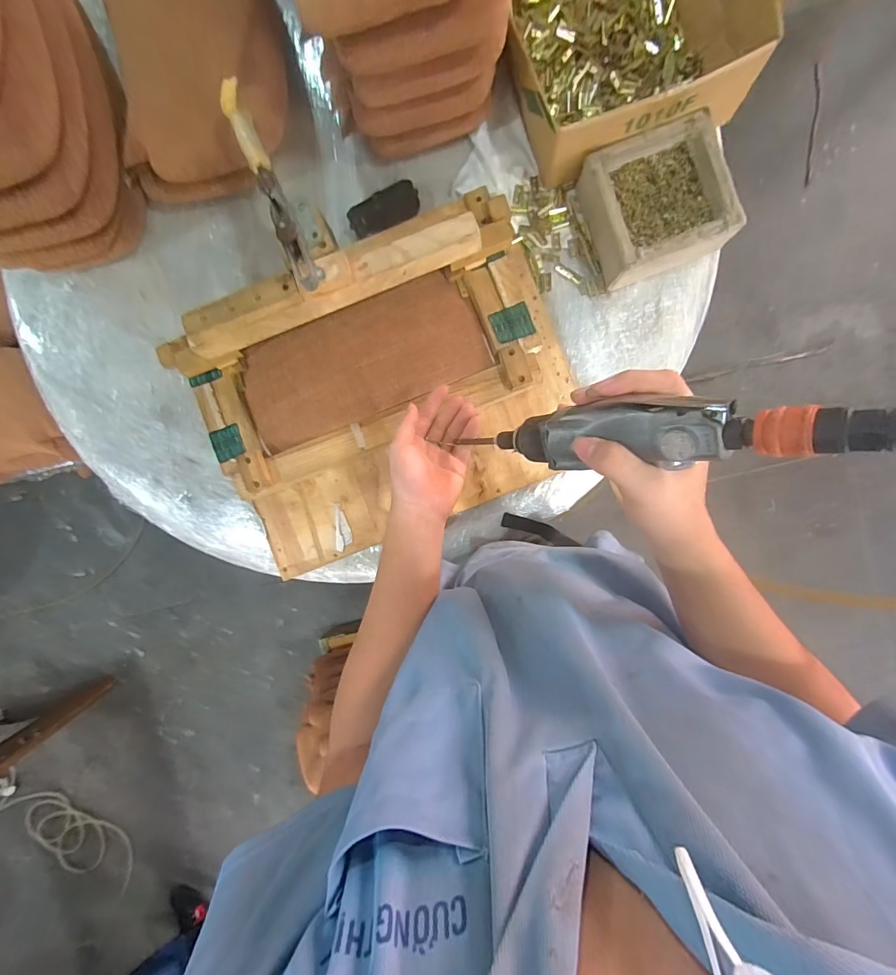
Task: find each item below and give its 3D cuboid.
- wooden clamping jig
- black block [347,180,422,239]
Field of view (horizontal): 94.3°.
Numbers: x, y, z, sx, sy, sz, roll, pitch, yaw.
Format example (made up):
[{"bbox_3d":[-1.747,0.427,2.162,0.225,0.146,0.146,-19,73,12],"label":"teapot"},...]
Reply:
[{"bbox_3d":[-0.091,-0.140,0.591,0.539,0.142,0.415,-21,91,4],"label":"wooden clamping jig"},{"bbox_3d":[-0.096,-0.420,0.632,0.107,0.030,0.046,-21,91,4],"label":"black block"}]

